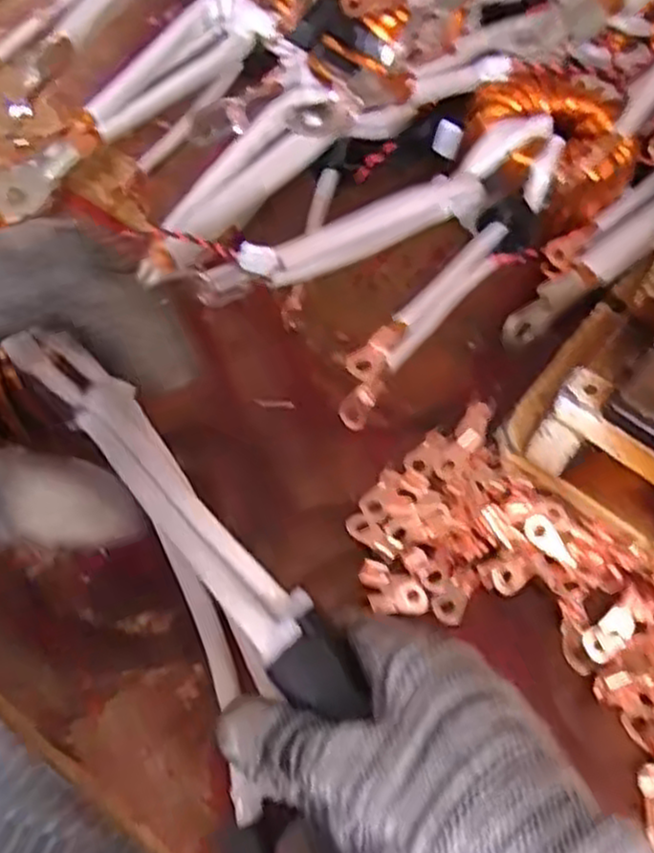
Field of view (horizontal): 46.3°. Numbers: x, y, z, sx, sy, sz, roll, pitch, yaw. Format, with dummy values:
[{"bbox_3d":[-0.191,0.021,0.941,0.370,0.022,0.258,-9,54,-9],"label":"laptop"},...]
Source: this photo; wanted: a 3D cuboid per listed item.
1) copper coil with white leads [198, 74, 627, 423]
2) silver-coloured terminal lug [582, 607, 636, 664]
[{"bbox_3d":[0.051,-0.088,0.355,0.087,0.061,0.214,42,66,18],"label":"copper coil with white leads"},{"bbox_3d":[0.110,0.081,0.295,0.024,0.004,0.013,-32,67,-20],"label":"silver-coloured terminal lug"}]

